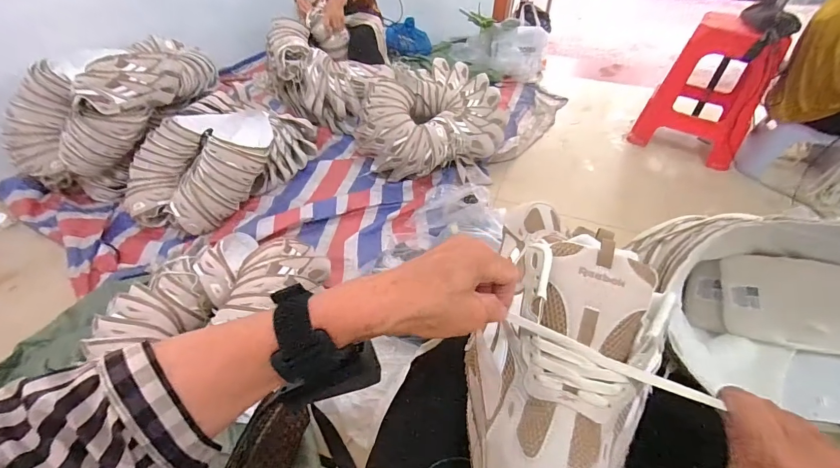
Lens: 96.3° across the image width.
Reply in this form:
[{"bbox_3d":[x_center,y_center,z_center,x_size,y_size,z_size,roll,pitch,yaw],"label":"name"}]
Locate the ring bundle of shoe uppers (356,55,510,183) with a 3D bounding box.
[{"bbox_3d":[0.033,-0.429,1.459,0.539,0.278,0.412,-15,46,-17],"label":"ring bundle of shoe uppers"}]

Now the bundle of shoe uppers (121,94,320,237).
[{"bbox_3d":[-0.689,-0.297,1.349,0.426,0.228,0.676,13,45,11],"label":"bundle of shoe uppers"}]

